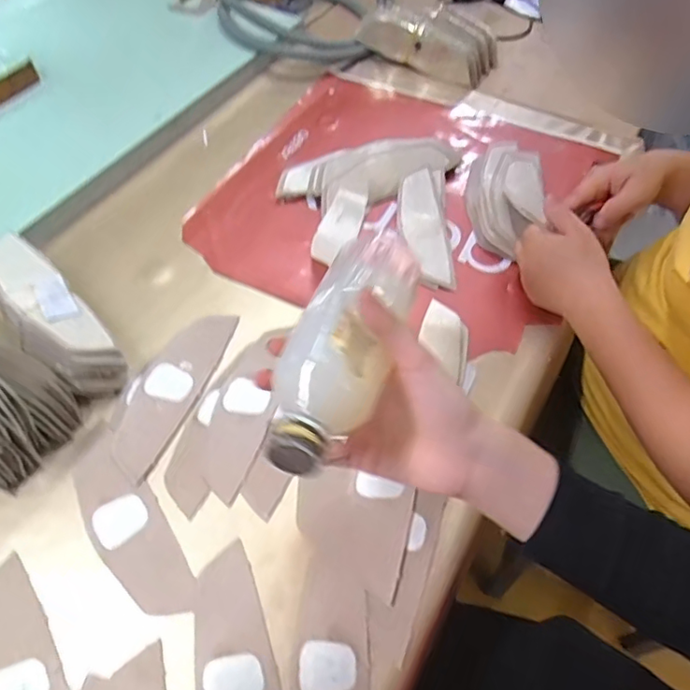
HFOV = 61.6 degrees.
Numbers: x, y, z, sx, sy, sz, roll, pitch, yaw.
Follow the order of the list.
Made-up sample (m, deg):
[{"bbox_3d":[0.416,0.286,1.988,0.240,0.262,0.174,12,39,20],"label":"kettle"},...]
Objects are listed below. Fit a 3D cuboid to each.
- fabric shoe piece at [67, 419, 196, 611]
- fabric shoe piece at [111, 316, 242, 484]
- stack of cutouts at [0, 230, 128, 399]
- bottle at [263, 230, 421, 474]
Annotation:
[{"bbox_3d":[-0.171,0.140,0.453,0.052,0.007,0.161,-30,61,-21],"label":"fabric shoe piece"},{"bbox_3d":[-0.156,0.036,0.523,0.052,0.005,0.173,20,55,8],"label":"fabric shoe piece"},{"bbox_3d":[-0.271,-0.026,0.527,0.059,0.057,0.177,-38,65,-25],"label":"stack of cutouts"},{"bbox_3d":[0.006,-0.007,0.350,0.055,0.051,0.200,17,42,9],"label":"bottle"}]

